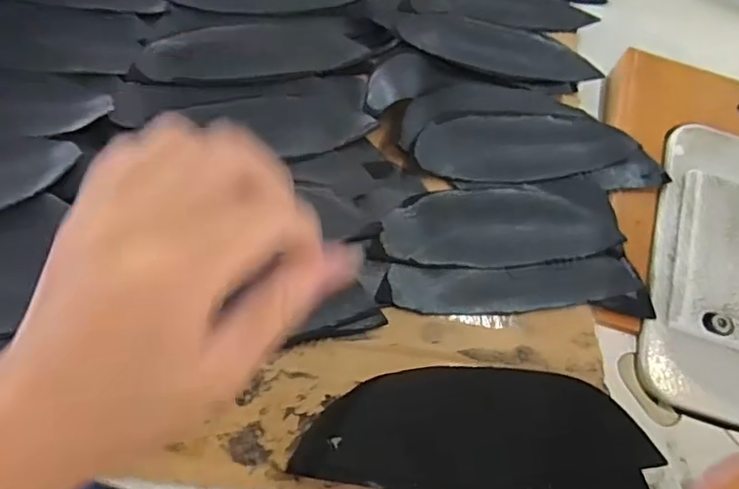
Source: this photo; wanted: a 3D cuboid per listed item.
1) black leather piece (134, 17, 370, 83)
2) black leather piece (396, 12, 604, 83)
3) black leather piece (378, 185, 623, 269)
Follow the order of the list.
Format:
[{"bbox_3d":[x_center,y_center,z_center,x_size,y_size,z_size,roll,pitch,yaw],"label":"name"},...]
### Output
[{"bbox_3d":[-0.071,-0.119,0.357,0.130,0.004,0.044,-12,66,-14],"label":"black leather piece"},{"bbox_3d":[0.085,-0.131,0.389,0.132,0.005,0.041,10,62,-9],"label":"black leather piece"},{"bbox_3d":[0.073,-0.012,0.330,0.130,0.009,0.048,-3,63,-12],"label":"black leather piece"}]

